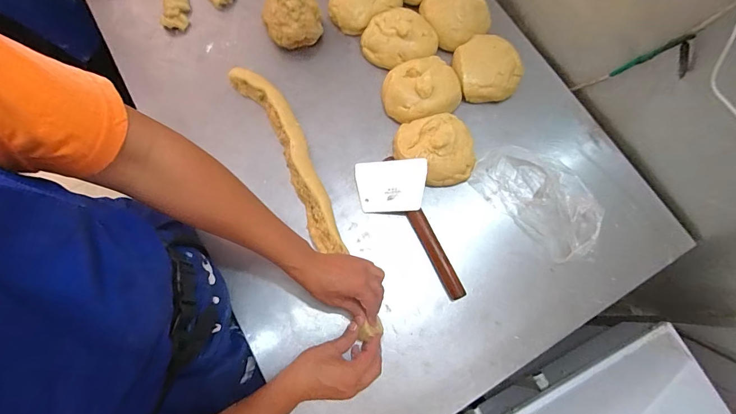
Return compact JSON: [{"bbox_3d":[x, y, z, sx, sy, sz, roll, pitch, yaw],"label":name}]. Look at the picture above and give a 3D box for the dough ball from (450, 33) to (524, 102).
[{"bbox_3d":[0.239,-0.281,0.730,0.129,0.065,0.133,1,74,-2],"label":"dough ball"}]

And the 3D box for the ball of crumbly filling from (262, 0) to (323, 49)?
[{"bbox_3d":[-0.153,-0.380,0.728,0.114,0.084,0.101,-9,75,-5],"label":"ball of crumbly filling"}]

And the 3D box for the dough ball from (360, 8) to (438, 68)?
[{"bbox_3d":[0.062,-0.345,0.728,0.140,0.053,0.125,-30,78,-10],"label":"dough ball"}]

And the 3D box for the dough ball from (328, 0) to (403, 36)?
[{"bbox_3d":[-0.012,-0.441,0.756,0.145,0.049,0.125,-32,78,-10],"label":"dough ball"}]

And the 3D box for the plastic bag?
[{"bbox_3d":[0.315,-0.025,0.648,0.234,0.069,0.138,44,77,10],"label":"plastic bag"}]

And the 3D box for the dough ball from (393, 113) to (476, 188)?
[{"bbox_3d":[0.125,-0.106,0.662,0.143,0.046,0.130,1,74,-2],"label":"dough ball"}]

